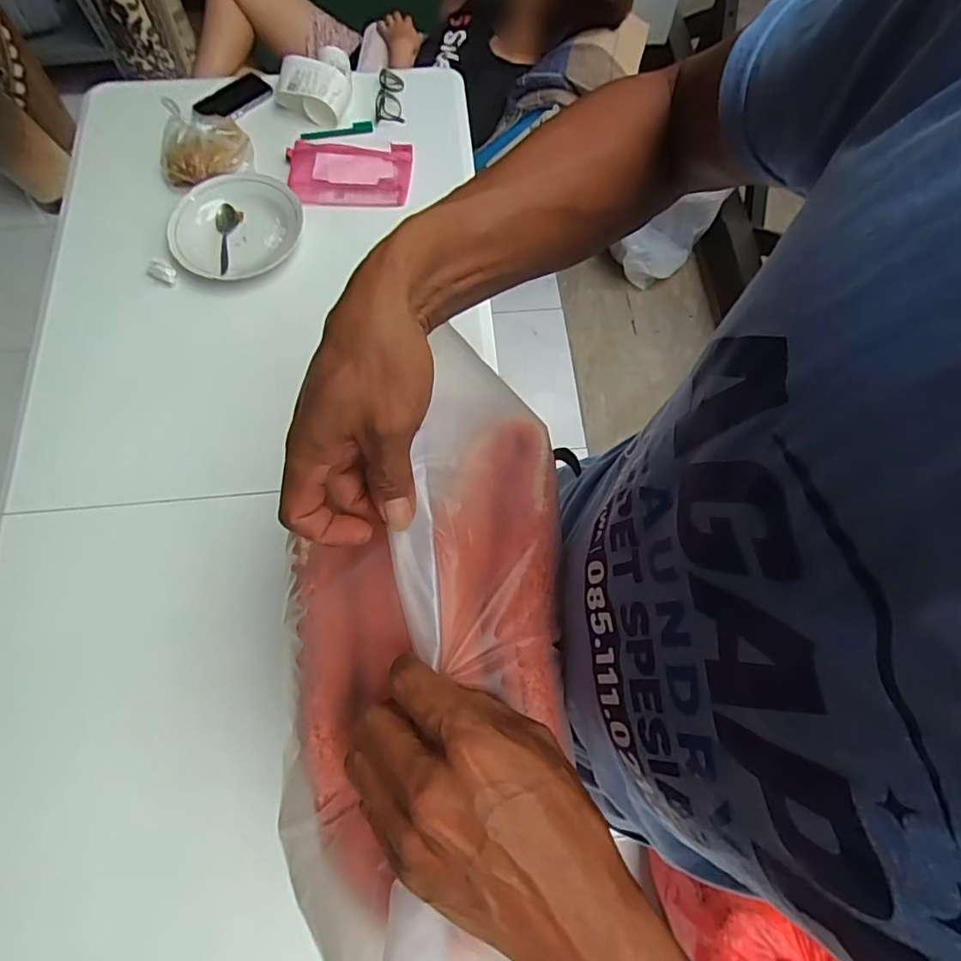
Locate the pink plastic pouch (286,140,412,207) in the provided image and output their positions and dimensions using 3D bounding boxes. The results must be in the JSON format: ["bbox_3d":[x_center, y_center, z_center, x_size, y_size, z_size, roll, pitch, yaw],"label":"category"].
[{"bbox_3d":[-0.239,-0.568,0.998,0.215,0.018,0.134,1,71,0],"label":"pink plastic pouch"}]

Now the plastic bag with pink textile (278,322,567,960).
[{"bbox_3d":[-0.039,0.095,0.320,0.171,0.096,0.378,10,67,3],"label":"plastic bag with pink textile"}]

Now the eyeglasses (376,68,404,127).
[{"bbox_3d":[-0.176,-0.752,1.072,0.049,0.030,0.126,1,71,0],"label":"eyeglasses"}]

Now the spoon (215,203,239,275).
[{"bbox_3d":[-0.439,-0.421,0.942,0.031,0.021,0.145,-8,71,-3],"label":"spoon"}]

